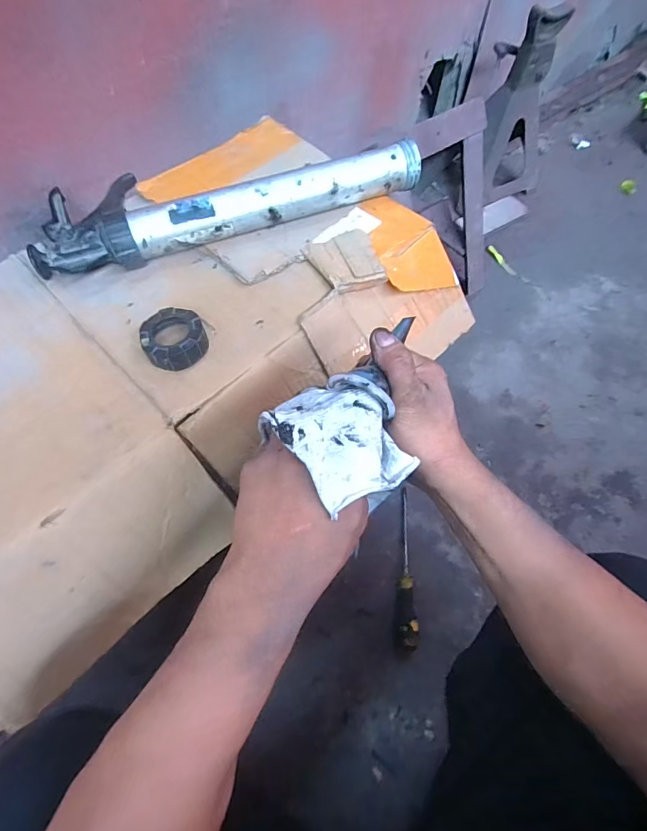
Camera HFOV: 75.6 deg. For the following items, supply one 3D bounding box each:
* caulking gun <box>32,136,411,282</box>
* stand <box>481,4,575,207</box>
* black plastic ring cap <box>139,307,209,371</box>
[{"bbox_3d":[-0.128,-0.302,0.536,0.476,0.052,0.177,-20,65,-8],"label":"caulking gun"},{"bbox_3d":[0.447,-0.675,0.957,0.197,0.359,0.183,26,66,10],"label":"stand"},{"bbox_3d":[-0.160,-0.083,0.447,0.063,0.029,0.066,-1,64,1],"label":"black plastic ring cap"}]

